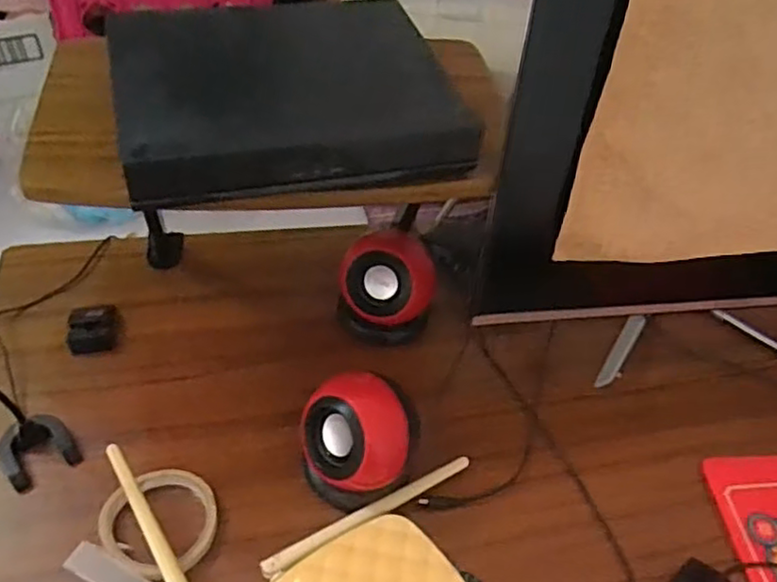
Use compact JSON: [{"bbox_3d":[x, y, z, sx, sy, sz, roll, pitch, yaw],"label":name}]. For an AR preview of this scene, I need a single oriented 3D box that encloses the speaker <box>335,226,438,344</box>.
[{"bbox_3d":[-0.003,-0.004,0.704,0.099,0.095,0.090,13,50,6],"label":"speaker"}]

